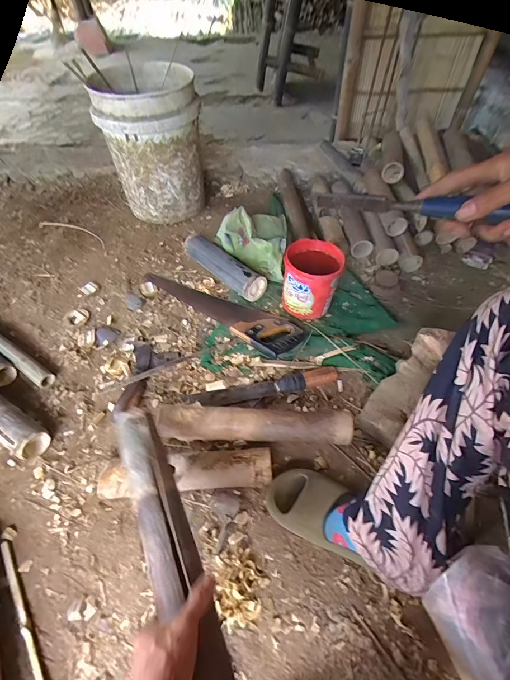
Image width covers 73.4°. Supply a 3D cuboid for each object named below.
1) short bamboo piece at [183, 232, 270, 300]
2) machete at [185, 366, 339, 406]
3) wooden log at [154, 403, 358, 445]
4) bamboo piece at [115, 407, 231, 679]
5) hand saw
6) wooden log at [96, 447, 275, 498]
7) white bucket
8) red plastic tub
[{"bbox_3d":[-0.096,-0.214,0.982,0.287,0.076,0.070,37,61,24],"label":"short bamboo piece"},{"bbox_3d":[0.017,0.104,0.766,0.342,0.037,0.050,-9,53,-7],"label":"machete"},{"bbox_3d":[-0.001,0.174,0.694,0.378,0.067,0.065,3,53,2],"label":"wooden log"},{"bbox_3d":[-0.103,0.287,0.435,0.061,0.032,0.511,-23,47,-17],"label":"bamboo piece"},{"bbox_3d":[-0.092,-0.100,0.909,0.481,0.043,0.121,32,60,22],"label":"hand saw"},{"bbox_3d":[-0.128,0.248,0.653,0.319,0.047,0.078,-4,53,-3],"label":"wooden log"},{"bbox_3d":[-0.300,-0.594,1.077,0.259,0.385,0.276,-5,53,-4],"label":"white bucket"},{"bbox_3d":[0.144,-0.161,0.875,0.135,0.146,0.137,0,53,0],"label":"red plastic tub"}]

